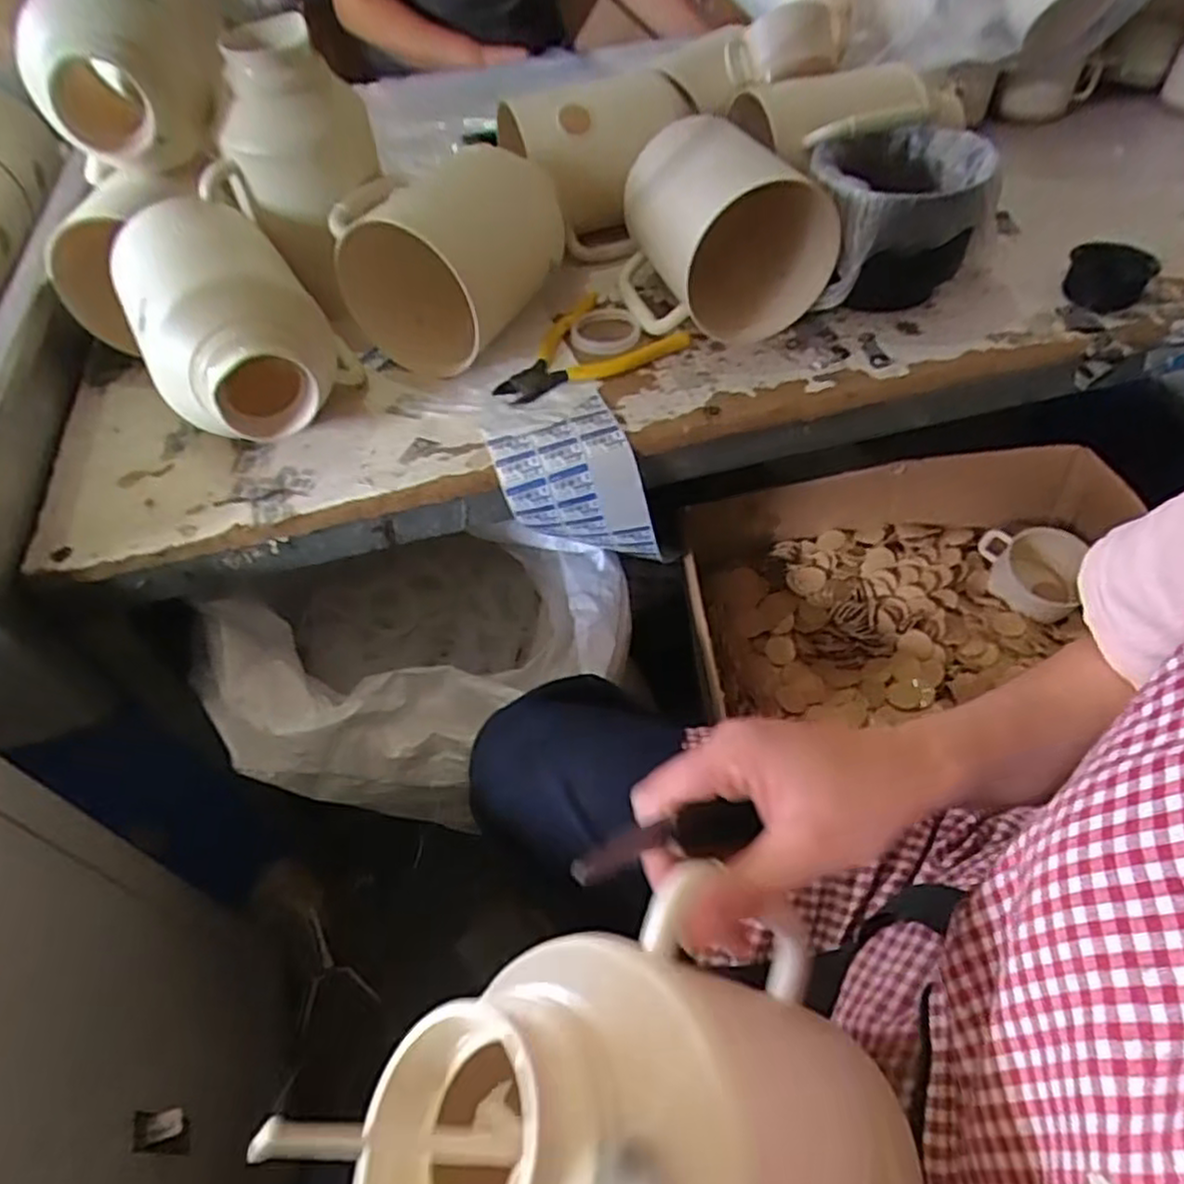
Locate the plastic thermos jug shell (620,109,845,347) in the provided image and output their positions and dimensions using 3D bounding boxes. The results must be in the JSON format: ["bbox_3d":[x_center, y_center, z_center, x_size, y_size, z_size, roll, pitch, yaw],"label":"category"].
[{"bbox_3d":[0.108,-0.322,0.662,0.148,0.123,0.167,-20,53,-12],"label":"plastic thermos jug shell"}]

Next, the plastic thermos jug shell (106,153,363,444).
[{"bbox_3d":[-0.292,-0.223,0.606,0.150,0.136,0.251,-25,54,-15],"label":"plastic thermos jug shell"}]

